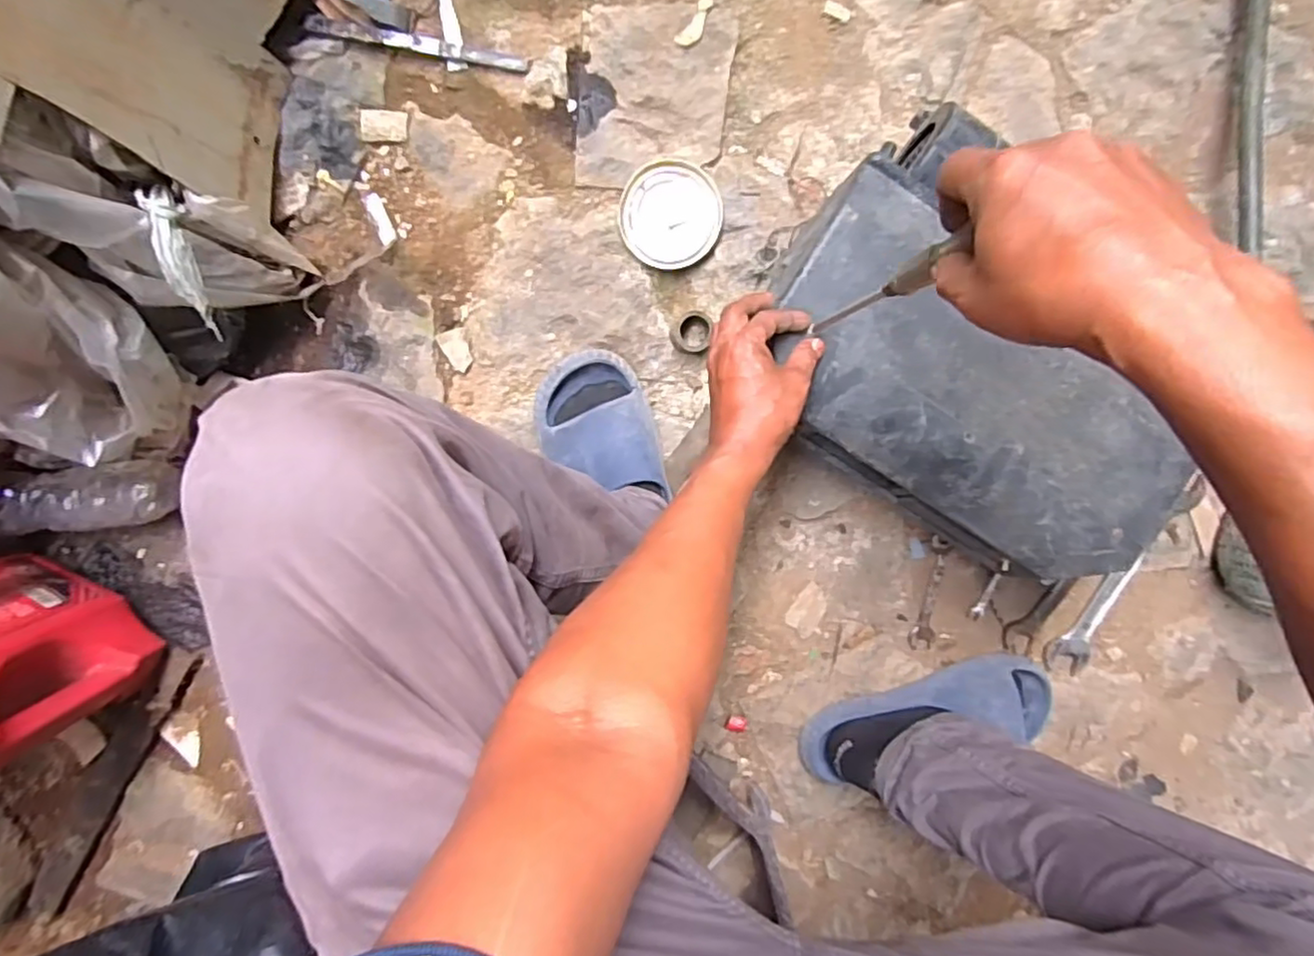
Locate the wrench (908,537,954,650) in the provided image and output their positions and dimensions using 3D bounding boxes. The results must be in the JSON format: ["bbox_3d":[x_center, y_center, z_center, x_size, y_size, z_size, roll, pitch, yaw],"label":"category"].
[{"bbox_3d":[0.322,0.138,0.779,0.033,0.004,0.133,5,99,-3],"label":"wrench"}]

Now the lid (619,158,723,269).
[{"bbox_3d":[0.014,-0.275,0.693,0.104,0.017,0.103,0,99,-2],"label":"lid"}]

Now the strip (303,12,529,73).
[{"bbox_3d":[-0.240,-0.438,0.665,0.215,0.007,0.018,8,100,-5],"label":"strip"}]

